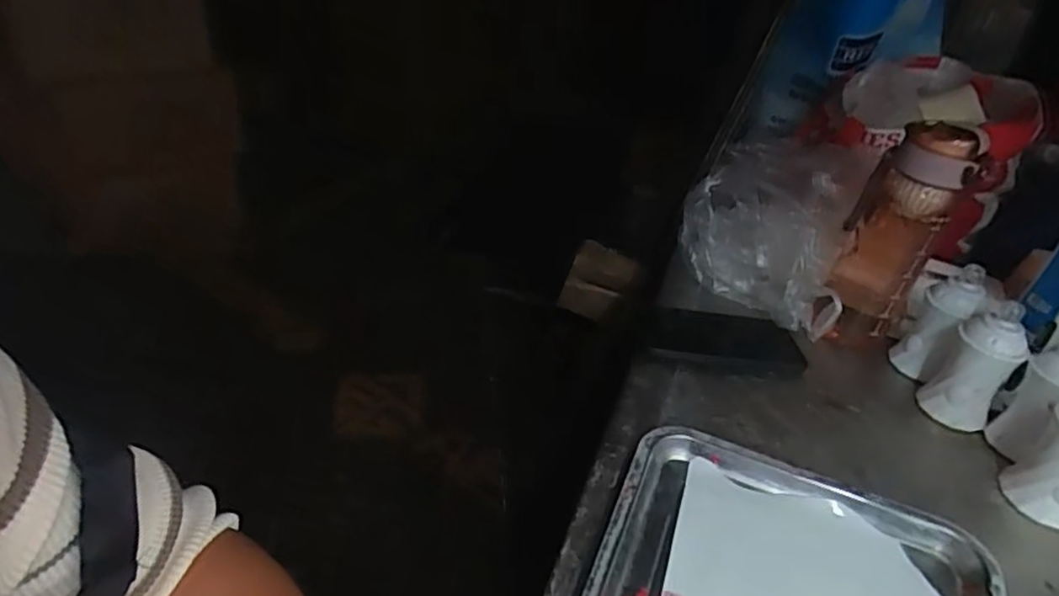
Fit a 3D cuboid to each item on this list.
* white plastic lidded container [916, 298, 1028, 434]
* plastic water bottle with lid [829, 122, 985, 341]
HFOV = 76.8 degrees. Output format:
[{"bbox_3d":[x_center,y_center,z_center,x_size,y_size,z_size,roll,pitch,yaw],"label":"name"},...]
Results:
[{"bbox_3d":[0.401,0.061,0.603,0.059,0.108,0.050,24,38,29],"label":"white plastic lidded container"},{"bbox_3d":[0.350,-0.058,0.648,0.076,0.213,0.072,14,34,17],"label":"plastic water bottle with lid"}]

